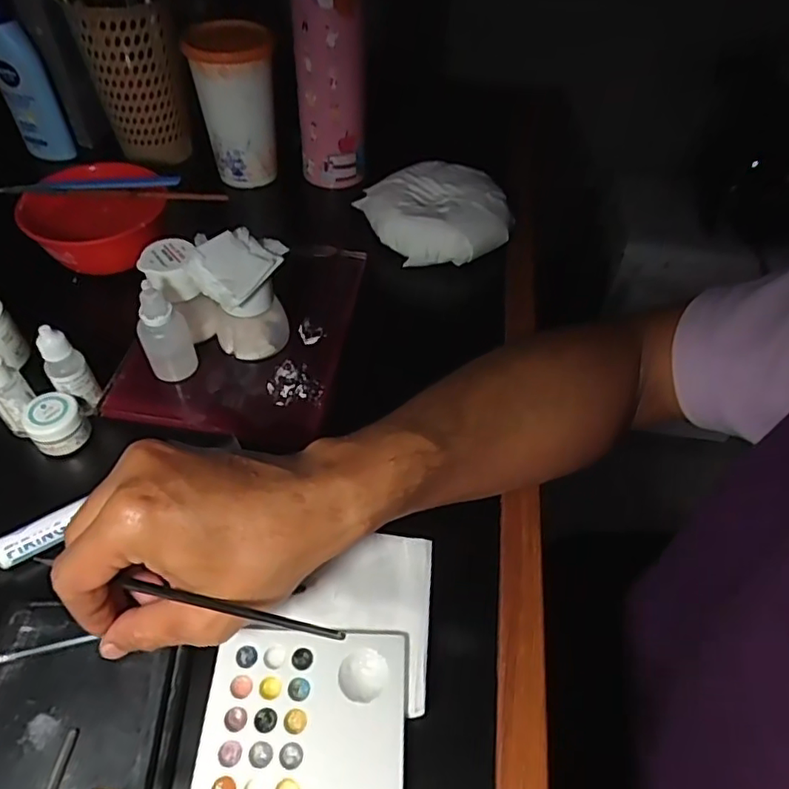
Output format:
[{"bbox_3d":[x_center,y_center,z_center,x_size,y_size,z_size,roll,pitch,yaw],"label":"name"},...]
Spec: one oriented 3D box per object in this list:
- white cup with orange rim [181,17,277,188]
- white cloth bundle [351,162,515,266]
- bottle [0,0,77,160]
[{"bbox_3d":[-0.146,-0.269,0.553,0.067,0.122,0.084,-6,51,-8],"label":"white cup with orange rim"},{"bbox_3d":[0.041,-0.164,0.528,0.115,0.036,0.114,-21,55,-19],"label":"white cloth bundle"},{"bbox_3d":[-0.344,-0.290,0.548,0.042,0.138,0.035,-24,56,-22],"label":"bottle"}]

